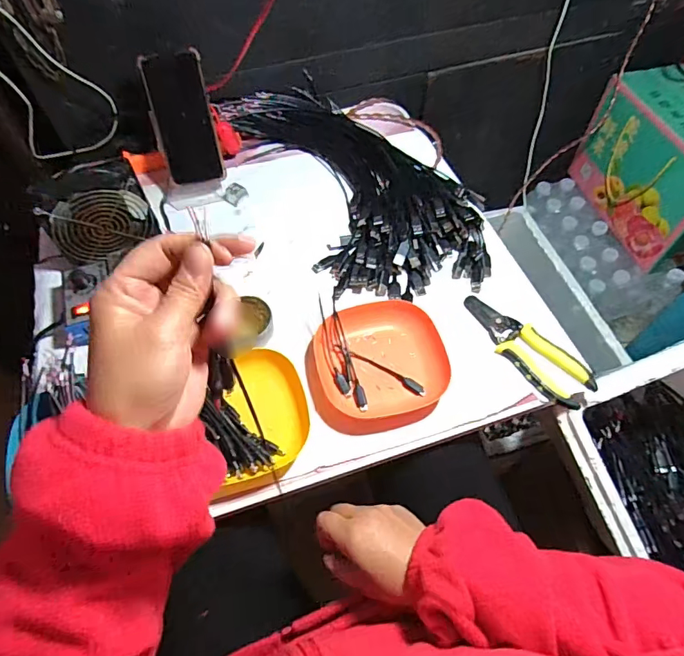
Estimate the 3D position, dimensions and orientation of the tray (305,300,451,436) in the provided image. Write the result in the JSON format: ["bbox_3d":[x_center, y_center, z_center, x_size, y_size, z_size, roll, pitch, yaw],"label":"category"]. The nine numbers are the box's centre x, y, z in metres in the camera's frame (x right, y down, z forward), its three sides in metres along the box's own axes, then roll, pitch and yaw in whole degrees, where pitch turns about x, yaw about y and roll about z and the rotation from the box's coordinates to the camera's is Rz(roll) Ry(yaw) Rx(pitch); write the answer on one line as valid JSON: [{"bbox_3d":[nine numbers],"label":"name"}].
[{"bbox_3d":[0.037,0.035,0.525,0.148,0.023,0.149,-13,59,-7],"label":"tray"}]

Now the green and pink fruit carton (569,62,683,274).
[{"bbox_3d":[0.641,-0.309,0.926,0.146,0.237,0.336,-15,60,-8],"label":"green and pink fruit carton"}]

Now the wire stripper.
[{"bbox_3d":[0.208,0.018,0.539,0.065,0.013,0.167,-35,64,-19],"label":"wire stripper"}]

